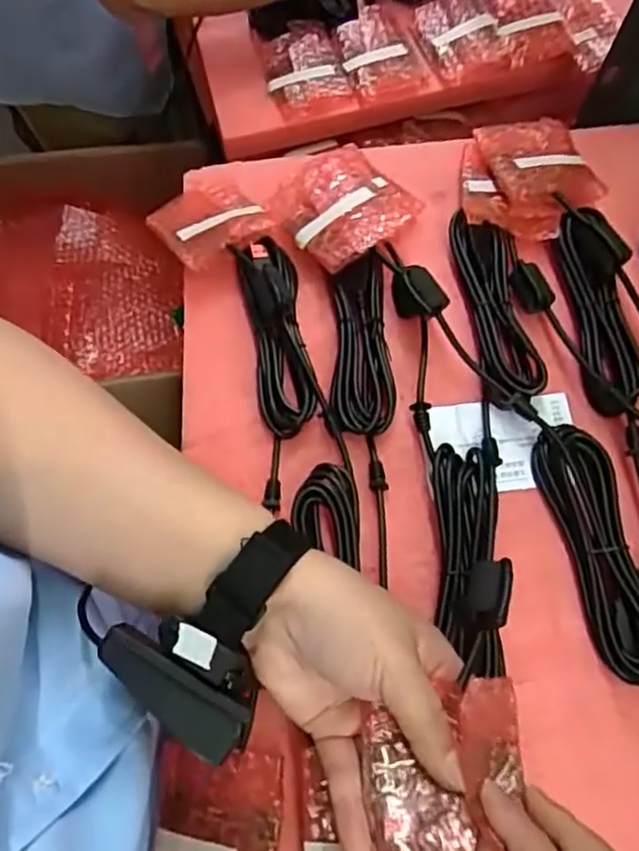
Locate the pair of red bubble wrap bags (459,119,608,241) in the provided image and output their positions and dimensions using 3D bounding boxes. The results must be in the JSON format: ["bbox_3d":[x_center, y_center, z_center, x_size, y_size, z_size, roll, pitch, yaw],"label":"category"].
[{"bbox_3d":[0.154,-0.185,0.471,0.093,0.030,0.114,10,71,3],"label":"pair of red bubble wrap bags"}]

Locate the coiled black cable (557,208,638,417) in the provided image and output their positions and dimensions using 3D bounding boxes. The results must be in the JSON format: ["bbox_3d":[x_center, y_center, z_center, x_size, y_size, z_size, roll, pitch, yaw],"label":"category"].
[{"bbox_3d":[0.188,-0.081,0.420,0.038,0.024,0.144,0,70,0],"label":"coiled black cable"}]

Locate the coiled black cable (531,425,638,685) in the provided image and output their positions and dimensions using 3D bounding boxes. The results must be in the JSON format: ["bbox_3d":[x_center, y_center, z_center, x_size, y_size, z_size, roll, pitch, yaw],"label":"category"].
[{"bbox_3d":[0.165,0.069,0.371,0.038,0.027,0.145,-12,71,-4],"label":"coiled black cable"}]

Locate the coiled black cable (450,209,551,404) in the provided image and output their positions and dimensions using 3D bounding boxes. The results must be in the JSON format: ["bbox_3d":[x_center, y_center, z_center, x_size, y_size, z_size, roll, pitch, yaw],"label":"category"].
[{"bbox_3d":[0.118,-0.082,0.428,0.040,0.020,0.144,-4,70,-2],"label":"coiled black cable"}]

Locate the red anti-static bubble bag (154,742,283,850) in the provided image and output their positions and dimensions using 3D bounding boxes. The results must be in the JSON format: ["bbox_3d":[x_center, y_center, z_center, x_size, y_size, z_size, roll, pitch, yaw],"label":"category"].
[{"bbox_3d":[-0.059,0.223,0.335,0.070,0.012,0.095,1,71,17],"label":"red anti-static bubble bag"}]

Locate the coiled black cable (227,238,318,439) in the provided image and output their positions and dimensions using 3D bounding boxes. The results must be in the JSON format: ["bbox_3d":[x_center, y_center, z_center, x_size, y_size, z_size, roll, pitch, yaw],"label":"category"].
[{"bbox_3d":[-0.028,-0.065,0.416,0.040,0.028,0.139,-11,71,-4],"label":"coiled black cable"}]

